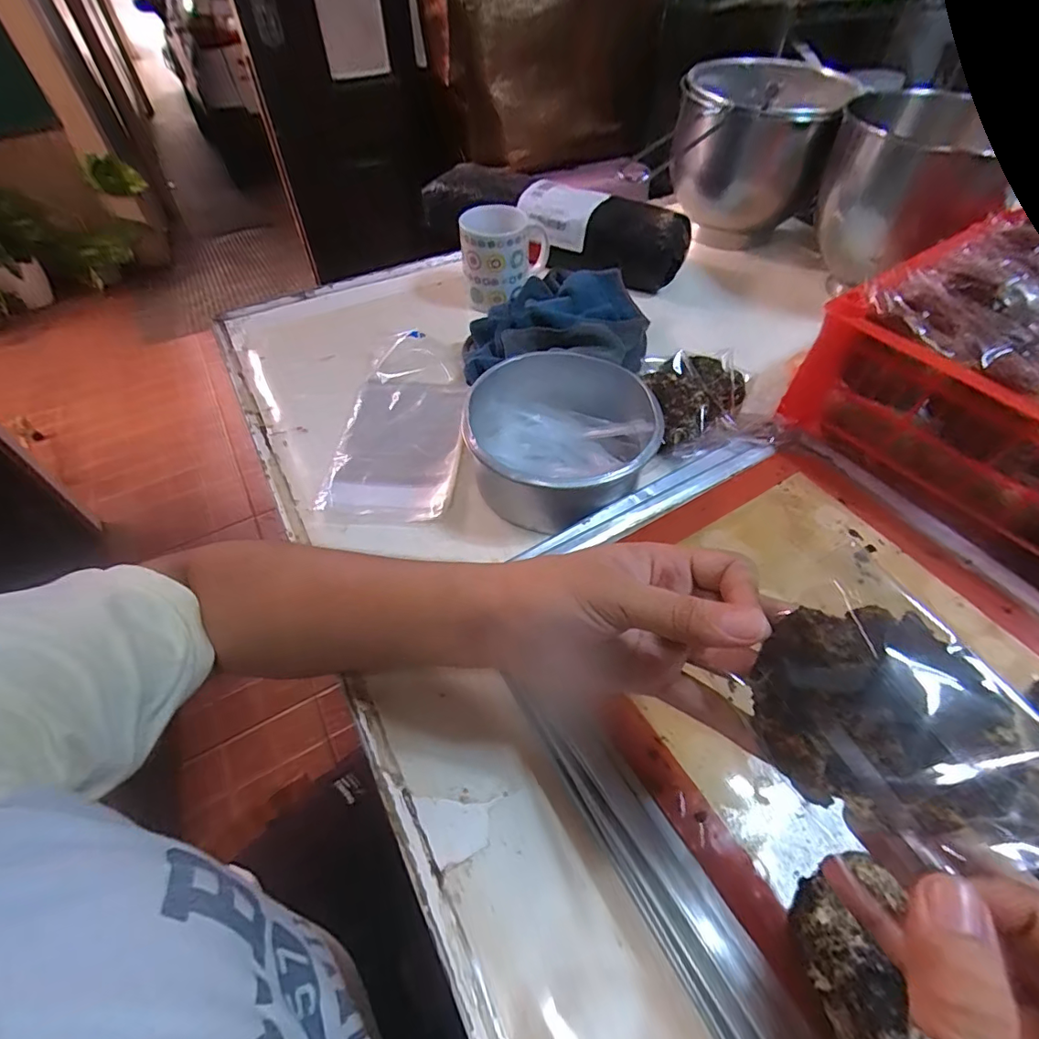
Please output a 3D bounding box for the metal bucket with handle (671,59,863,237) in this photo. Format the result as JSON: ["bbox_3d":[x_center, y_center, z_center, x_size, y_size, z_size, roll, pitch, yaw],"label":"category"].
[{"bbox_3d":[0.315,-0.502,0.723,0.201,0.185,0.195,16,54,11],"label":"metal bucket with handle"}]

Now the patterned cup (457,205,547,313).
[{"bbox_3d":[-0.021,-0.322,0.622,0.086,0.090,0.113,14,54,10],"label":"patterned cup"}]

